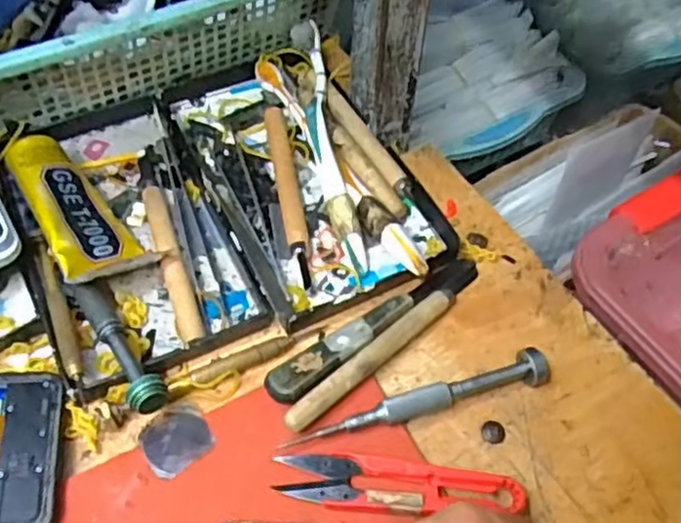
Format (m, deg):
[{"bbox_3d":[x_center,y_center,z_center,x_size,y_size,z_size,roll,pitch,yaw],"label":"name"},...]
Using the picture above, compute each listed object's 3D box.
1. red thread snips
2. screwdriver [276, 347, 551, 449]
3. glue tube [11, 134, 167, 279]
[{"bbox_3d":[0.025,0.096,0.298,0.102,0.008,0.023,7,56,2],"label":"red thread snips"},{"bbox_3d":[0.038,0.064,0.319,0.125,0.010,0.014,-15,58,-12],"label":"screwdriver"},{"bbox_3d":[-0.139,-0.024,0.361,0.041,0.026,0.096,-38,65,-24],"label":"glue tube"}]

